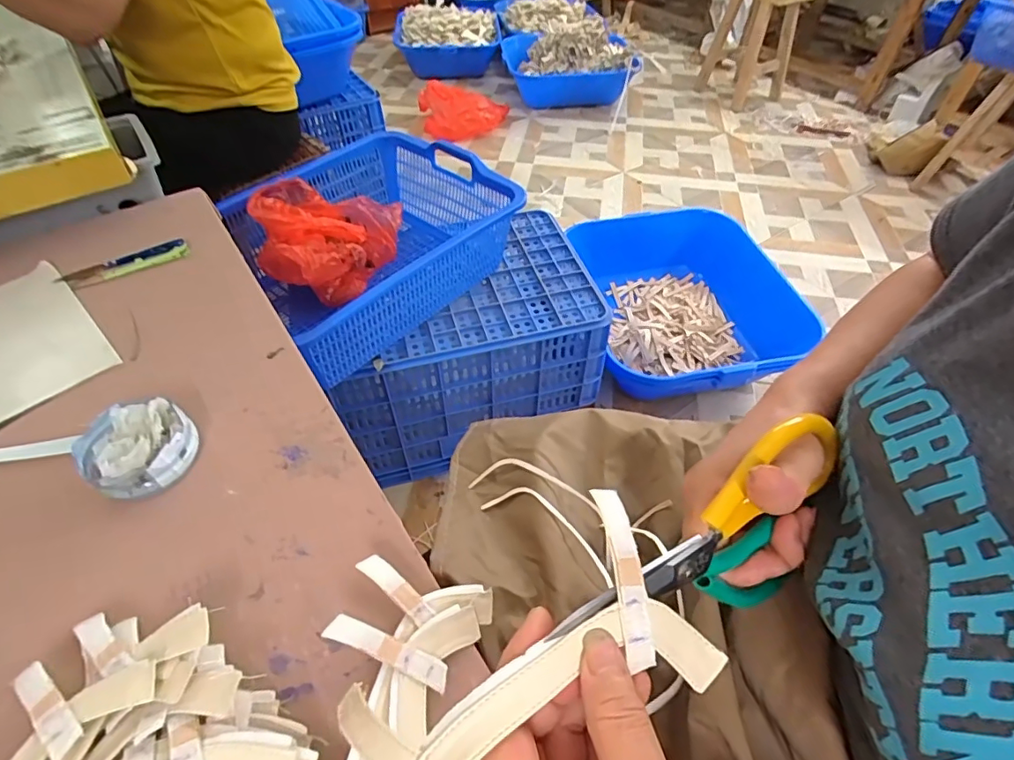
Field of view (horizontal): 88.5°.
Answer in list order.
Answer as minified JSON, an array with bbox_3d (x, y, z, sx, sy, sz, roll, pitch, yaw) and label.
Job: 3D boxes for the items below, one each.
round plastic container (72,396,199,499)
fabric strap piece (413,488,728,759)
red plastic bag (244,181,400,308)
[{"bbox_3d":[-0.261,0.048,0.370,0.070,0.034,0.067,1,49,-1],"label":"round plastic container"},{"bbox_3d":[0.016,0.126,0.191,0.072,0.039,0.156,37,59,26],"label":"fabric strap piece"},{"bbox_3d":[-0.332,-0.240,0.923,0.230,0.125,0.224,9,51,6],"label":"red plastic bag"}]

